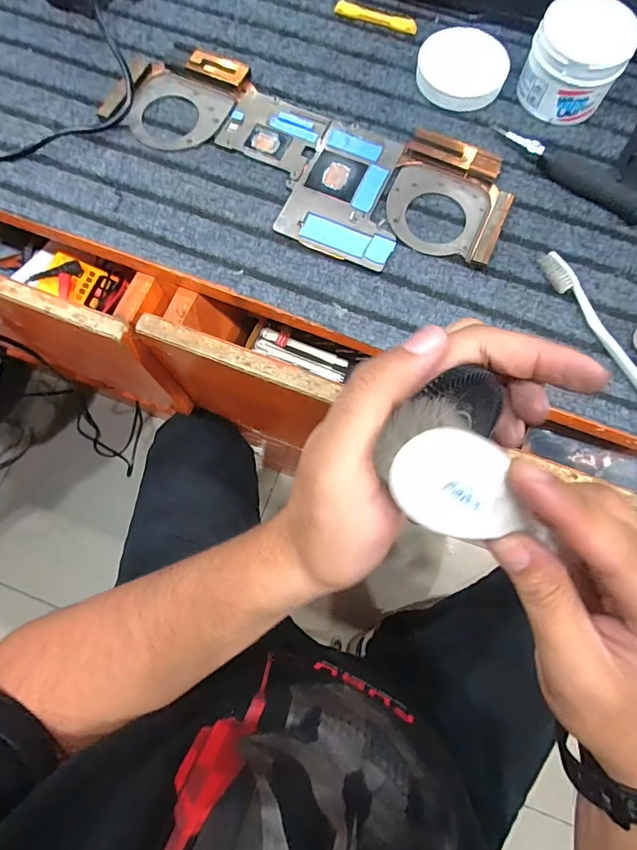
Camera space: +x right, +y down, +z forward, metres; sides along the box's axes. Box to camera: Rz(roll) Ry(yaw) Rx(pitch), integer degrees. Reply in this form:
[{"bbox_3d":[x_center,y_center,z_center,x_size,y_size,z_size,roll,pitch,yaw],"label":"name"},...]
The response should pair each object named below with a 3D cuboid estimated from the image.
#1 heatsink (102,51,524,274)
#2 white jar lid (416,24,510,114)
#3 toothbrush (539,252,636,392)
[{"bbox_3d":[-0.016,-0.223,0.383,0.347,0.012,0.138,23,76,5],"label":"heatsink"},{"bbox_3d":[0.128,-0.317,0.405,0.077,0.019,0.071,14,75,3],"label":"white jar lid"},{"bbox_3d":[0.214,-0.062,0.338,0.014,0.010,0.162,-25,76,-7],"label":"toothbrush"}]

